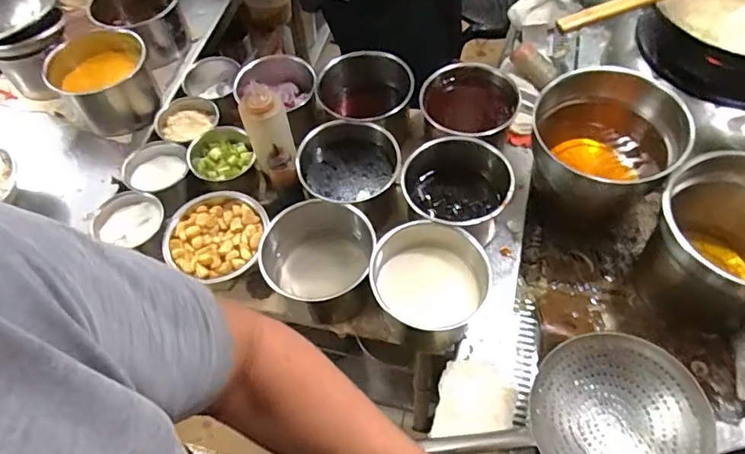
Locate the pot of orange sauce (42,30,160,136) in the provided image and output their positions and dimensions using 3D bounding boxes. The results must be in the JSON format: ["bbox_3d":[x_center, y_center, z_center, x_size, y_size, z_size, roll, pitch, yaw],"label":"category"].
[{"bbox_3d":[-0.479,-0.253,0.960,0.168,0.128,0.162,-2,57,3],"label":"pot of orange sauce"}]

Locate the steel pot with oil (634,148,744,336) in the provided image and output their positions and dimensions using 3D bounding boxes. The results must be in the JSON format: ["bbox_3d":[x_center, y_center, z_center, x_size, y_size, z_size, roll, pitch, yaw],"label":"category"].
[{"bbox_3d":[0.528,0.027,0.789,0.211,0.207,0.184,38,67,24],"label":"steel pot with oil"}]

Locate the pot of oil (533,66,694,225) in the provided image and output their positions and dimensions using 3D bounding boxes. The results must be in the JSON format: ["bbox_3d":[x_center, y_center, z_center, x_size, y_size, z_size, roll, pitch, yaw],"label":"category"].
[{"bbox_3d":[0.371,-0.122,0.886,0.202,0.204,0.217,-2,57,3],"label":"pot of oil"}]

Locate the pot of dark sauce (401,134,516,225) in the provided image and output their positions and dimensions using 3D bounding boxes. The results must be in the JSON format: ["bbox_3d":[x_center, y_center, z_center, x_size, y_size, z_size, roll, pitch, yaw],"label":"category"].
[{"bbox_3d":[0.136,-0.057,0.881,0.169,0.137,0.166,-2,57,3],"label":"pot of dark sauce"}]

